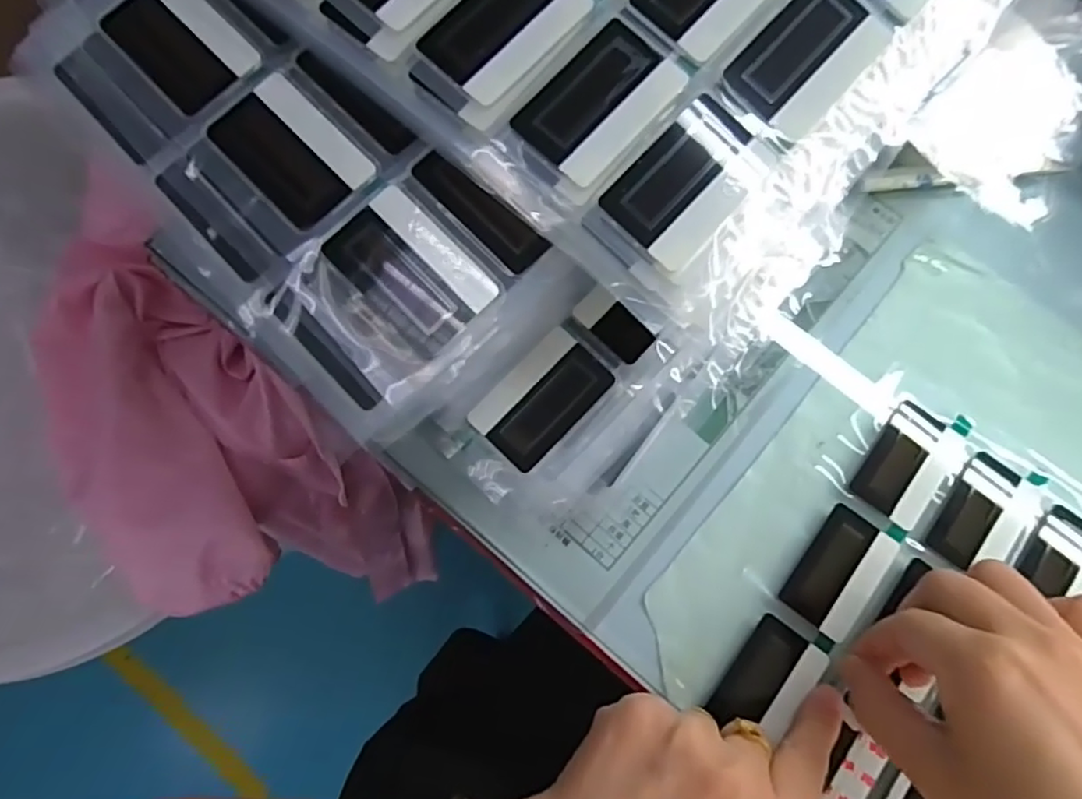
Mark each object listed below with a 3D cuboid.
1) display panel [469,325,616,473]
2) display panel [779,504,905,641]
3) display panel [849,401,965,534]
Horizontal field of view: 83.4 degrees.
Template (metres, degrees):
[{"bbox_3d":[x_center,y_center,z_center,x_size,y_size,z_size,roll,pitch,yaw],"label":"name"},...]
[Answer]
[{"bbox_3d":[0.001,0.000,0.248,0.033,0.006,0.054,43,82,7],"label":"display panel"},{"bbox_3d":[0.137,0.079,0.277,0.033,0.004,0.054,36,82,6],"label":"display panel"},{"bbox_3d":[0.174,0.031,0.288,0.034,0.004,0.055,37,82,7],"label":"display panel"}]

